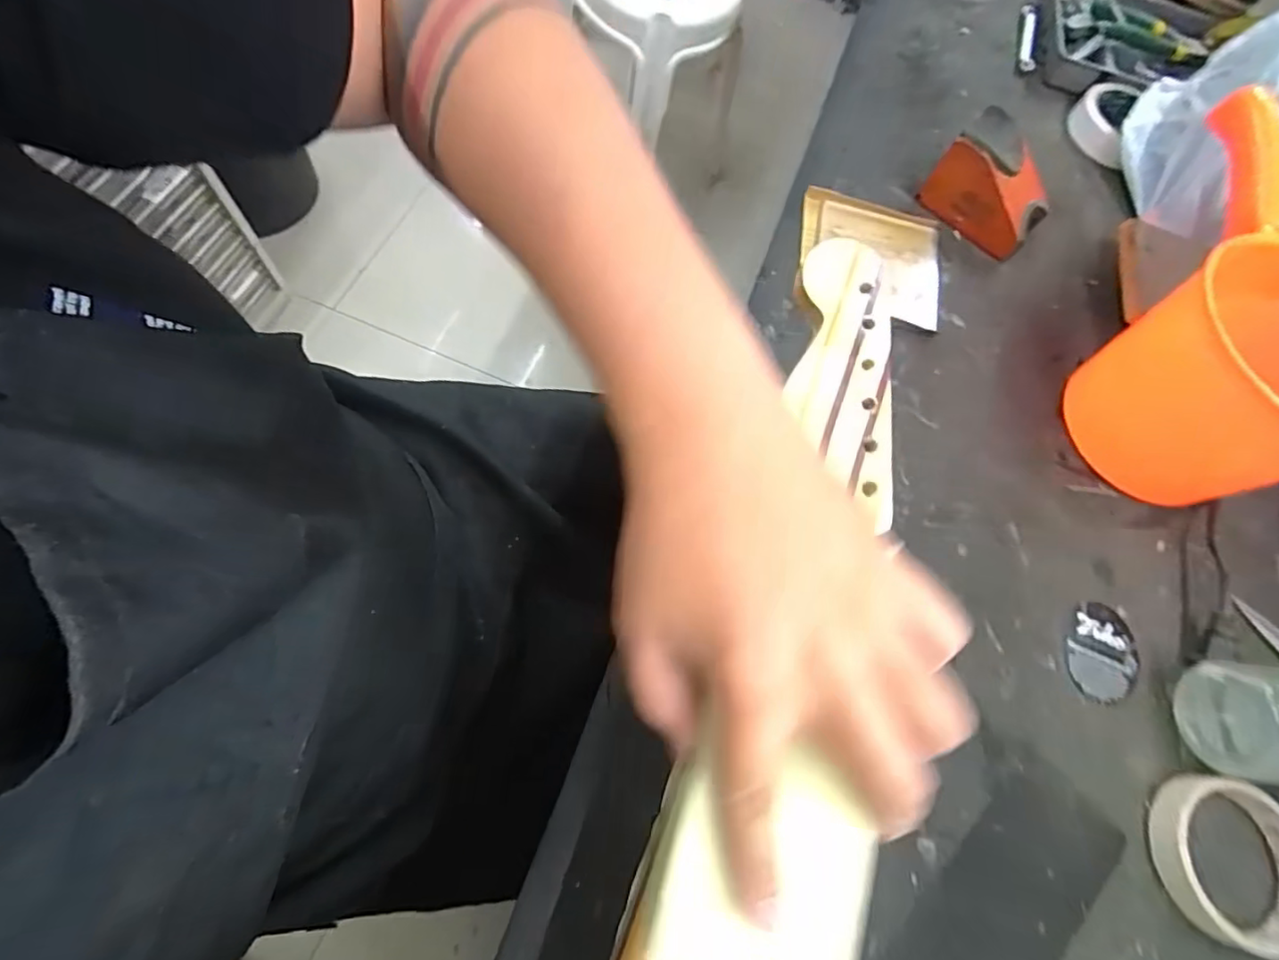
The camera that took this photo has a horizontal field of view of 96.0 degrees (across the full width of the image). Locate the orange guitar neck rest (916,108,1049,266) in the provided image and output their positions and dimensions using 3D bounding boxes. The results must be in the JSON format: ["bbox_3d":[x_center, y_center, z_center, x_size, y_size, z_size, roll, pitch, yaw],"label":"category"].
[{"bbox_3d":[0.307,-0.252,0.495,0.063,0.064,0.097,-40,77,-20],"label":"orange guitar neck rest"}]

